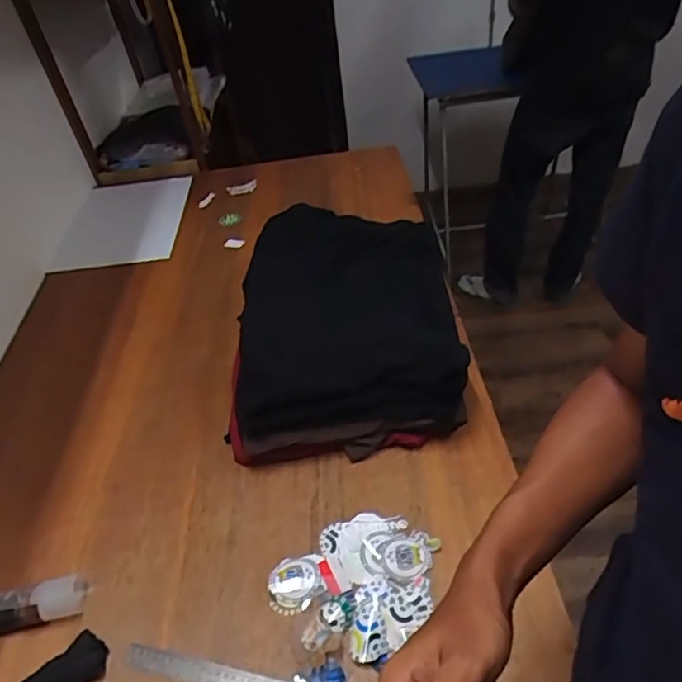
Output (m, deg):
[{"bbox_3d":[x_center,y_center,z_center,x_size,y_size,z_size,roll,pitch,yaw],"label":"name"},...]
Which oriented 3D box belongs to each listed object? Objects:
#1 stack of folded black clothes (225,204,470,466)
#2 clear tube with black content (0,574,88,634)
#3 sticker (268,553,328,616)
[{"bbox_3d":[-0.003,-0.047,0.989,0.348,0.174,0.509,-6,42,1],"label":"stack of folded black clothes"},{"bbox_3d":[-0.416,0.336,0.700,0.184,0.043,0.042,-13,42,-7],"label":"clear tube with black content"},{"bbox_3d":[-0.056,0.306,0.718,0.070,0.007,0.067,-13,42,-6],"label":"sticker"}]

